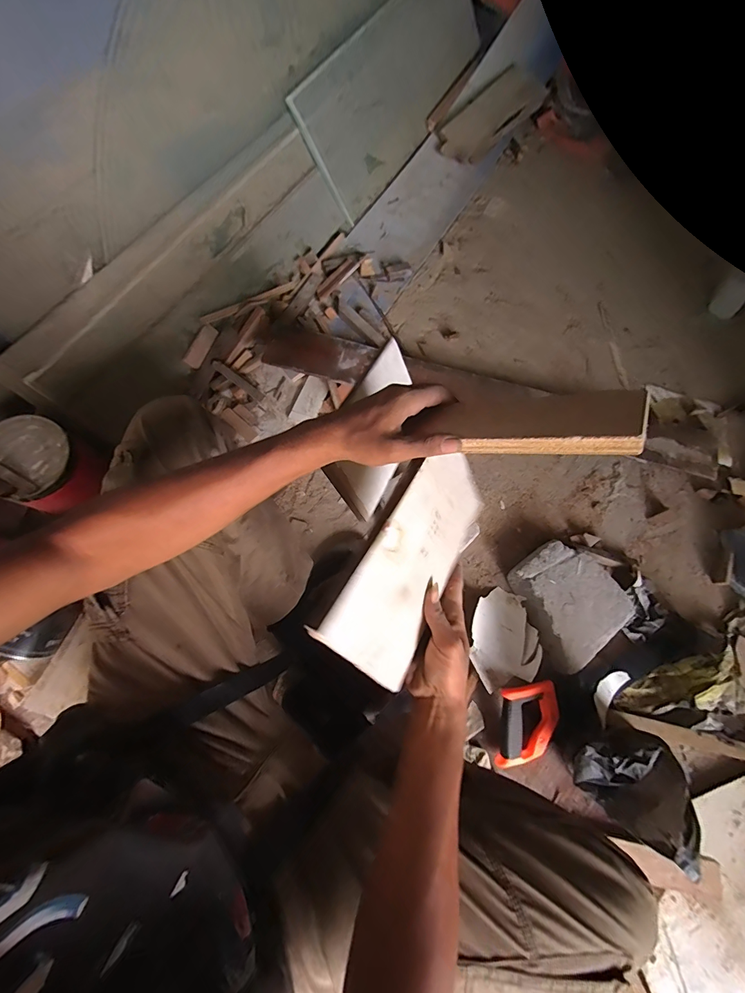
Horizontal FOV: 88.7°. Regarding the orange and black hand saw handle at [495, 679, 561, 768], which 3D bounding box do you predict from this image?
[{"bbox_3d":[0.274,0.396,0.661,0.099,0.033,0.140,10,71,2],"label":"orange and black hand saw handle"}]

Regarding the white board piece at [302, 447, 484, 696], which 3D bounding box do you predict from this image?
[{"bbox_3d":[0.051,0.060,0.392,0.008,0.150,0.249,10,57,38],"label":"white board piece"}]

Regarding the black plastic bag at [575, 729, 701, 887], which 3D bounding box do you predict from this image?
[{"bbox_3d":[0.401,0.439,0.600,0.153,0.128,0.127,38,73,8],"label":"black plastic bag"}]

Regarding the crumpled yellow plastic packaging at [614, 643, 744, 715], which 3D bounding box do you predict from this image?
[{"bbox_3d":[0.582,0.370,0.721,0.220,0.048,0.103,-19,71,12],"label":"crumpled yellow plastic packaging"}]

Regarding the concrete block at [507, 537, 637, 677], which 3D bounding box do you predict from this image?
[{"bbox_3d":[0.373,0.205,0.755,0.195,0.064,0.199,-35,75,-12],"label":"concrete block"}]

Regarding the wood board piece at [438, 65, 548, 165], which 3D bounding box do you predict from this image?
[{"bbox_3d":[0.371,-1.207,1.214,0.154,0.020,0.396,44,84,-1],"label":"wood board piece"}]

